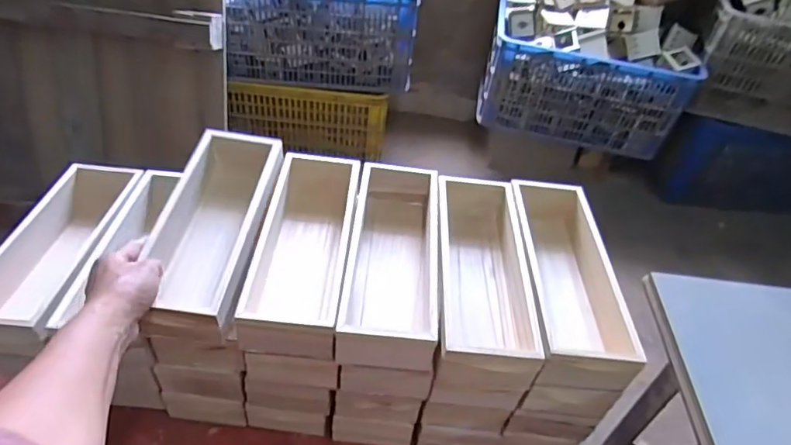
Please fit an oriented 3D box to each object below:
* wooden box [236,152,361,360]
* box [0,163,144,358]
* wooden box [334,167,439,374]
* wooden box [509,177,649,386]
[{"bbox_3d":[-0.108,0.024,0.640,0.106,0.065,0.299,6,43,-2],"label":"wooden box"},{"bbox_3d":[-0.432,0.042,0.678,0.109,0.082,0.279,6,43,-2],"label":"box"},{"bbox_3d":[-0.003,0.040,0.634,0.102,0.063,0.273,6,43,-2],"label":"wooden box"},{"bbox_3d":[0.209,0.065,0.645,0.105,0.070,0.280,4,43,-3],"label":"wooden box"}]

